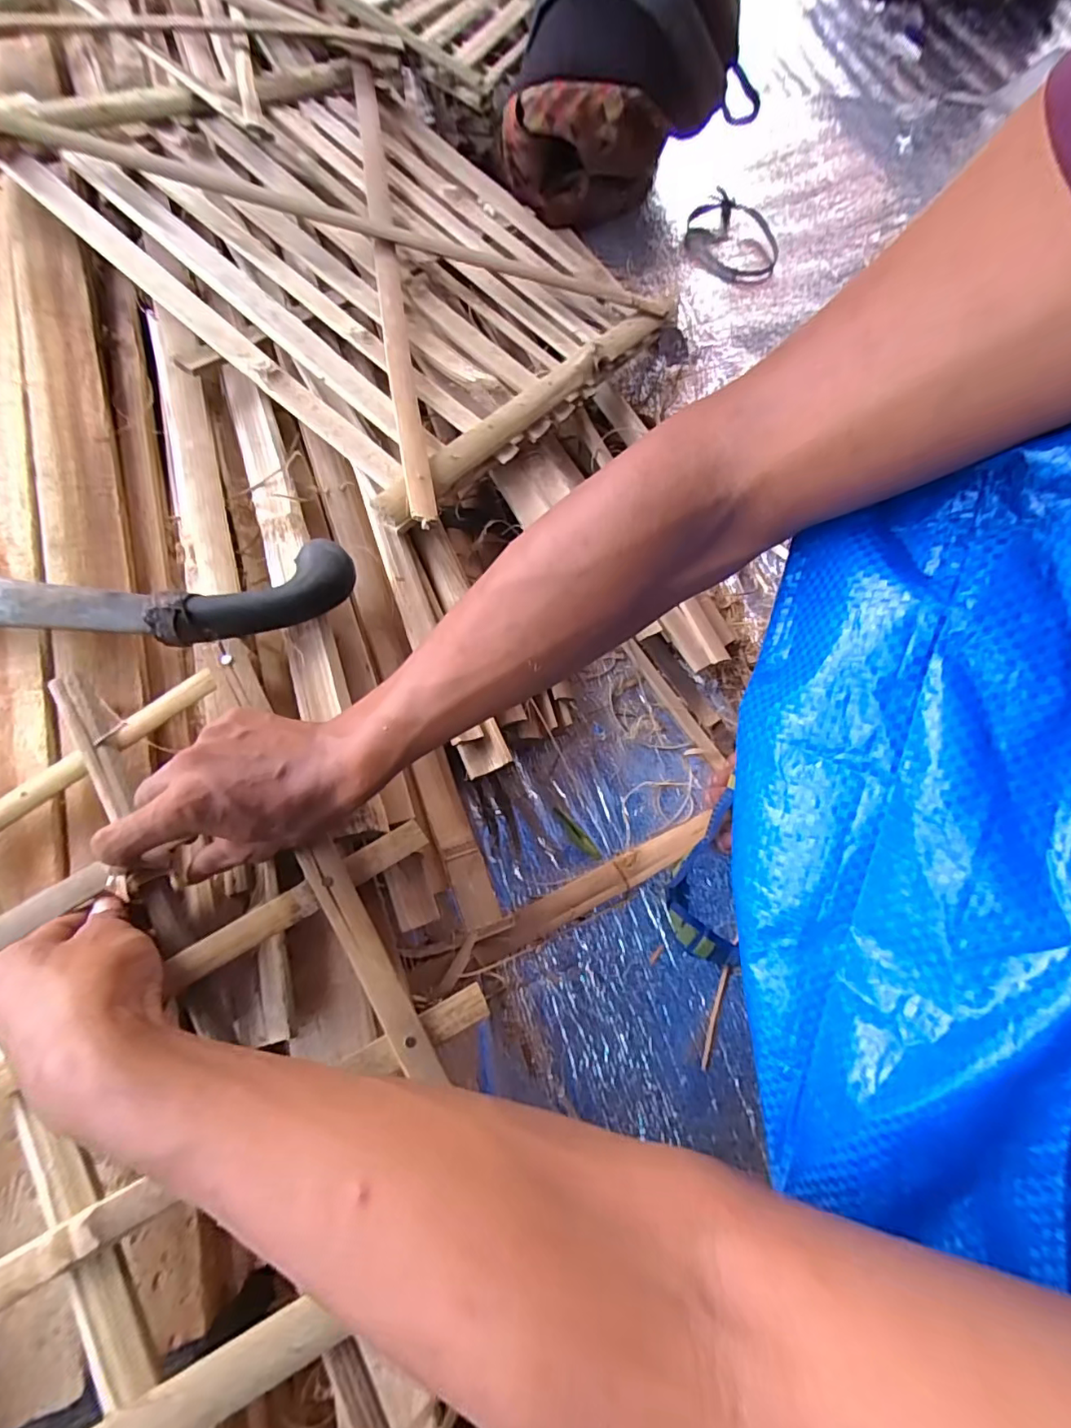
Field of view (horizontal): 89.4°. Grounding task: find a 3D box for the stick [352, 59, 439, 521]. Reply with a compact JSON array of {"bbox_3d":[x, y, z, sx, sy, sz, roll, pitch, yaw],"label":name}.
[{"bbox_3d":[-0.148,-0.458,0.539,0.024,0.018,0.657,-10,70,-4],"label":"stick"}]

